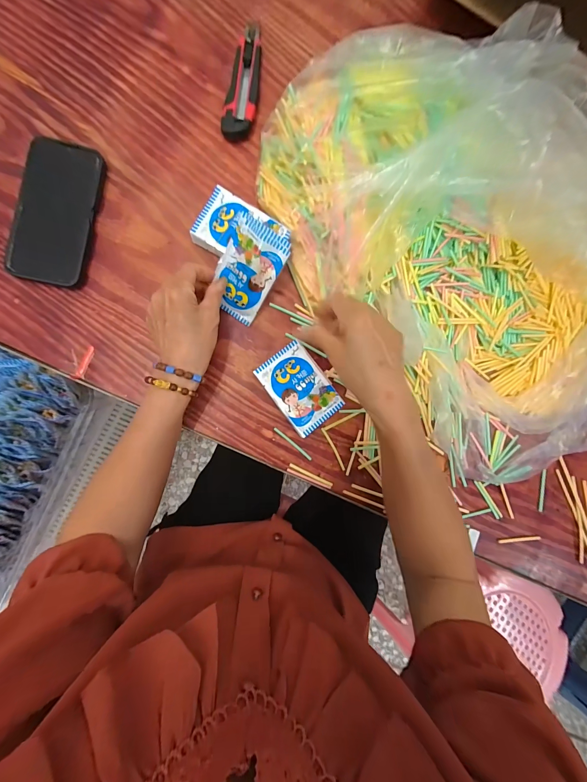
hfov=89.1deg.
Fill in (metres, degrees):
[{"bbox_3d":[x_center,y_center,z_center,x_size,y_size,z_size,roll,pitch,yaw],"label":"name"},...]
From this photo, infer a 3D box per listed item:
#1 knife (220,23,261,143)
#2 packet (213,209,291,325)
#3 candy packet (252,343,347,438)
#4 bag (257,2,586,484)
[{"bbox_3d":[-0.061,-0.408,0.389,0.038,0.021,0.168,11,86,-7],"label":"knife"},{"bbox_3d":[-0.057,-0.140,0.353,0.066,0.017,0.108,32,115,-7],"label":"packet"},{"bbox_3d":[0.008,-0.003,0.380,0.069,0.024,0.102,-37,93,-8],"label":"candy packet"},{"bbox_3d":[0.212,-0.159,0.354,0.324,0.145,0.585,-43,93,-7],"label":"bag"}]

